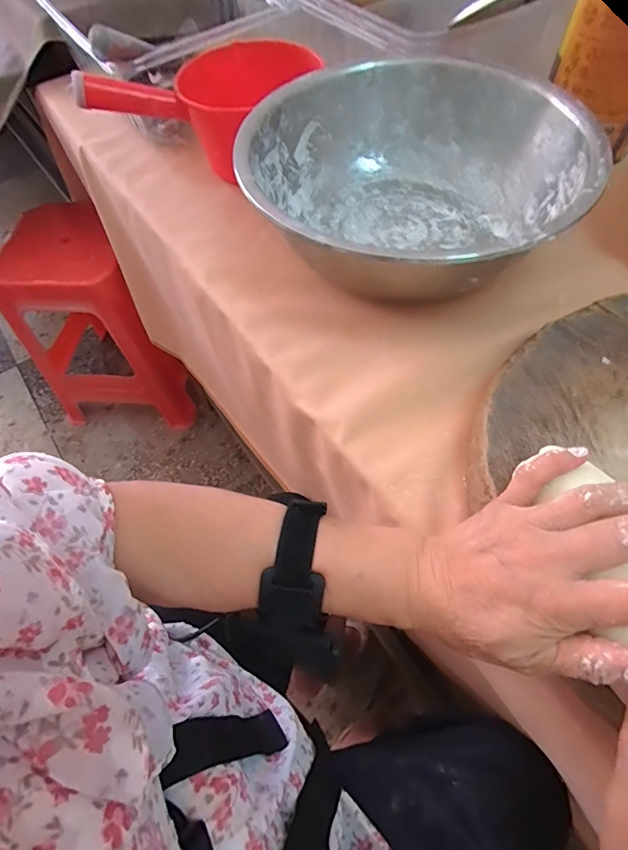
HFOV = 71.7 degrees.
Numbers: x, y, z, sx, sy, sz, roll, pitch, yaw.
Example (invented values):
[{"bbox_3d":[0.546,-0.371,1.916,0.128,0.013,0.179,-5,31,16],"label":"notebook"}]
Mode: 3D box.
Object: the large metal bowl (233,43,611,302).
[{"bbox_3d":[0.111,-0.264,0.465,0.329,0.104,0.324,-1,59,2],"label":"large metal bowl"}]

